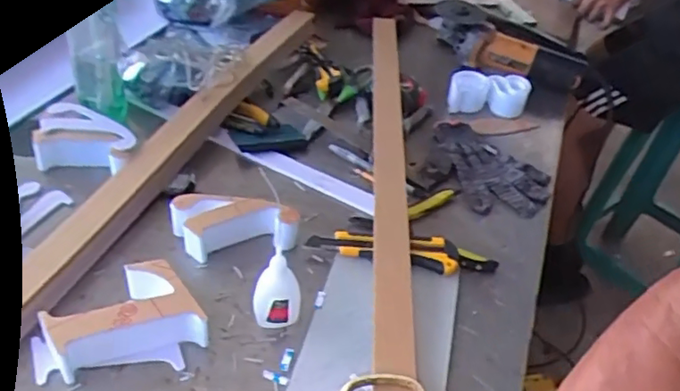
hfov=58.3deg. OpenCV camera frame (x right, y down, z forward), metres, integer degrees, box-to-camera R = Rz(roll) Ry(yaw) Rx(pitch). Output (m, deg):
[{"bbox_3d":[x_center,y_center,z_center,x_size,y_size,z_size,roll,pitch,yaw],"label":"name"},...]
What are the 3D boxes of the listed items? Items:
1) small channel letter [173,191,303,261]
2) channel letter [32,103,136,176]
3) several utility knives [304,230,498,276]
[{"bbox_3d":[-0.118,0.031,0.684,0.131,0.046,0.061,-6,40,-17],"label":"small channel letter"},{"bbox_3d":[-0.313,-0.069,0.766,0.123,0.048,0.089,8,38,1],"label":"channel letter"},{"bbox_3d":[0.072,0.064,0.682,0.213,0.024,0.044,5,38,-4],"label":"several utility knives"}]

